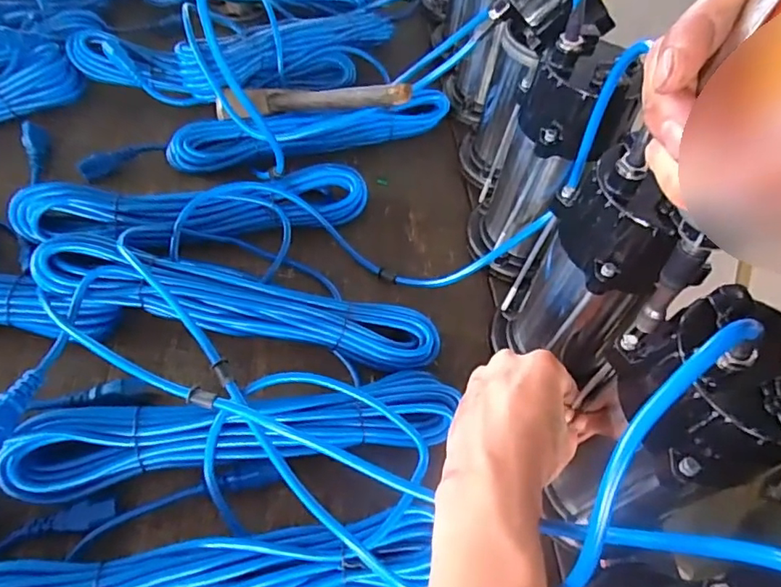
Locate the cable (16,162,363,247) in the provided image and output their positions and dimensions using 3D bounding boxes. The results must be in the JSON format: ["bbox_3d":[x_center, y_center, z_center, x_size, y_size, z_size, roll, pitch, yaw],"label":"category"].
[{"bbox_3d":[-0.198,-0.090,0.561,0.353,0.056,0.081,-7,56,-12],"label":"cable"}]

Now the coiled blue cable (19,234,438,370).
[{"bbox_3d":[-0.127,0.020,0.479,0.344,0.086,0.060,9,55,-1],"label":"coiled blue cable"}]

